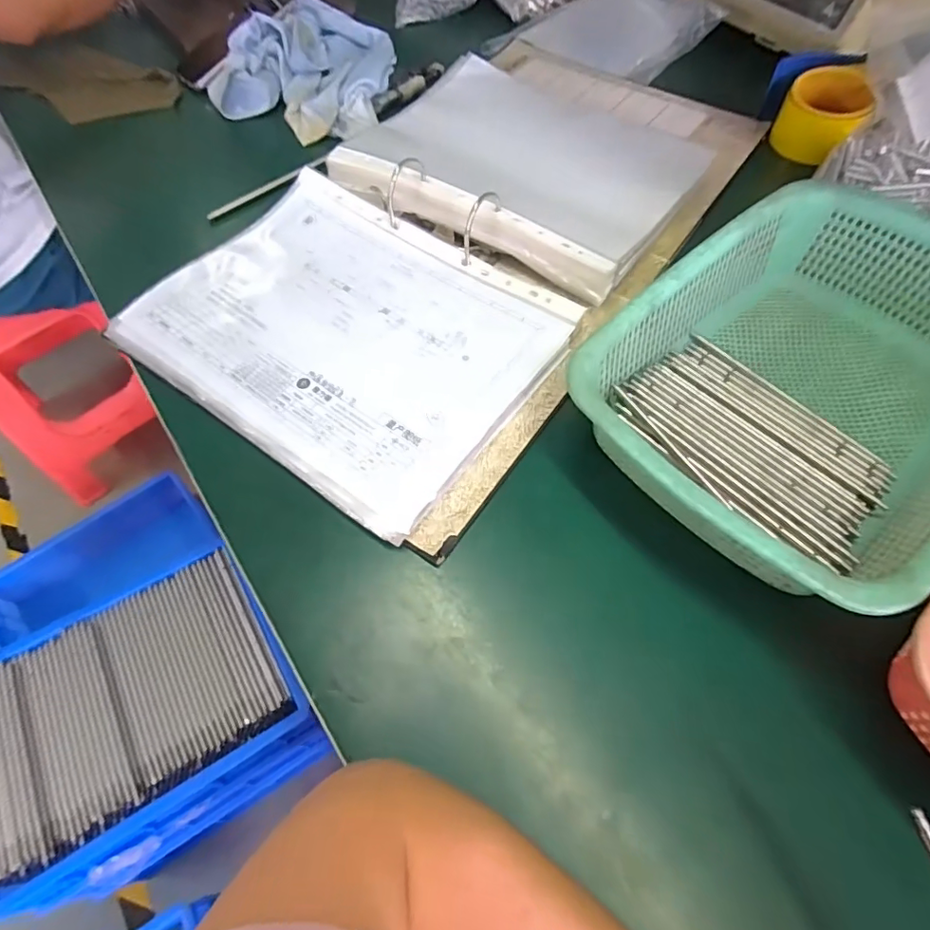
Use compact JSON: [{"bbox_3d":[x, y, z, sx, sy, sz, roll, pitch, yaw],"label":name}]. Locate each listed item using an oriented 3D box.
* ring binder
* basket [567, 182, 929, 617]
[{"bbox_3d":[0.012,-0.236,0.487,0.333,0.050,0.588,32,65,17],"label":"ring binder"},{"bbox_3d":[0.227,-0.054,0.349,0.292,0.072,0.223,-38,67,-19],"label":"basket"}]

